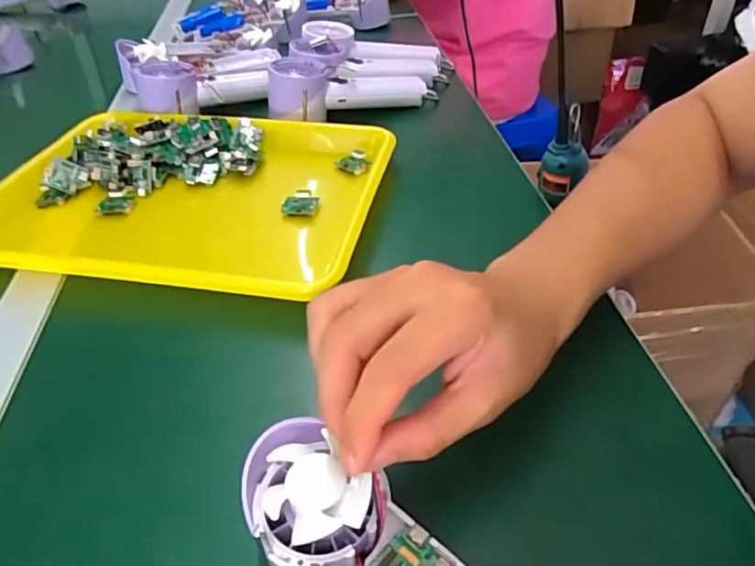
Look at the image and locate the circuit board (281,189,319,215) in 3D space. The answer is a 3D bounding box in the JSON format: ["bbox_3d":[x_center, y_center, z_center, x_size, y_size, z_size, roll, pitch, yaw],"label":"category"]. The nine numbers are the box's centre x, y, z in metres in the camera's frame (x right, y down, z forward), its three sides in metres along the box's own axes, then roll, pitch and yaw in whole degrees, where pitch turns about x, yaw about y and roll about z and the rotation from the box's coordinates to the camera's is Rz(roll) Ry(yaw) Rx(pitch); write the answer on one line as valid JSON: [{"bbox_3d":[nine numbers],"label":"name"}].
[{"bbox_3d":[-0.068,-0.070,0.489,0.030,0.006,0.027,4,62,1],"label":"circuit board"}]

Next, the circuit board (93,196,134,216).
[{"bbox_3d":[-0.237,-0.069,0.503,0.030,0.010,0.019,-8,41,-6],"label":"circuit board"}]

